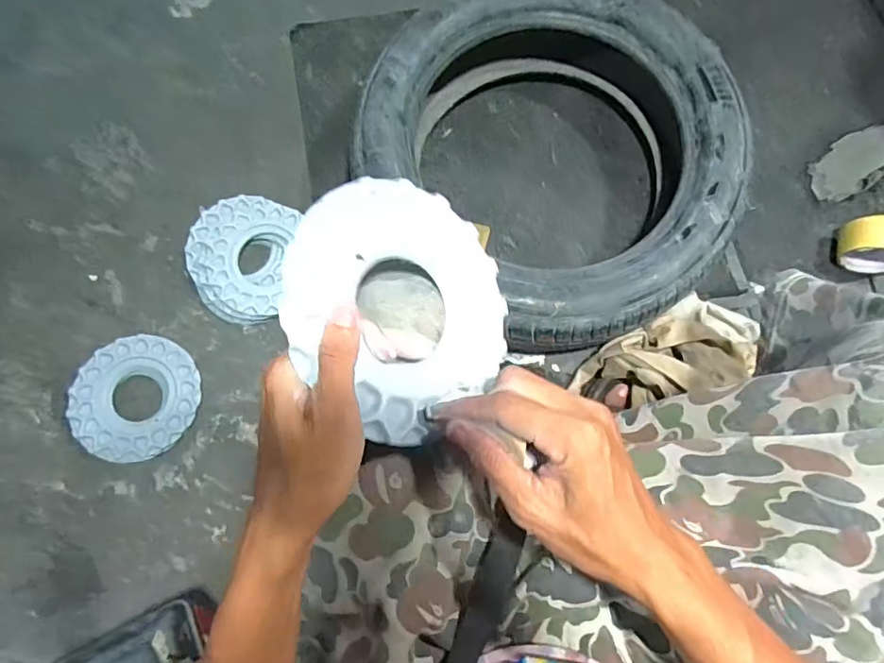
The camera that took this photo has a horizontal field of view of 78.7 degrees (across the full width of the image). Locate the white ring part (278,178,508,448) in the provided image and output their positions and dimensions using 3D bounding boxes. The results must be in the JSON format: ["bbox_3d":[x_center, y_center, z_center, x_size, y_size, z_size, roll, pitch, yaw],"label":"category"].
[{"bbox_3d":[-0.030,-0.017,0.355,0.162,0.029,0.154,9,75,-37],"label":"white ring part"}]

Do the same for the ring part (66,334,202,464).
[{"bbox_3d":[-0.426,0.092,0.755,0.167,0.037,0.172,0,78,0],"label":"ring part"}]

